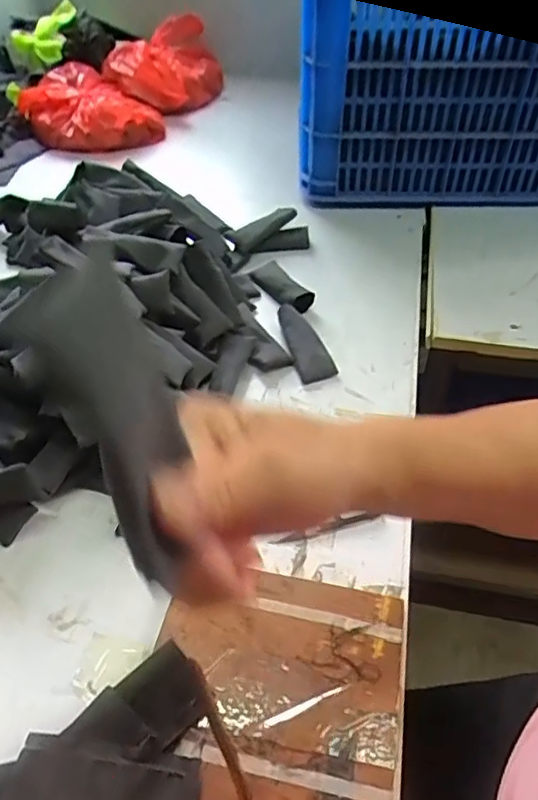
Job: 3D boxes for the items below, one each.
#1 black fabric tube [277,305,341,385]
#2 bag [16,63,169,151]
[{"bbox_3d":[0.039,-0.064,0.656,0.042,0.015,0.103,-17,63,-14],"label":"black fabric tube"},{"bbox_3d":[-0.312,-0.511,1.039,0.235,0.084,0.158,27,53,26],"label":"bag"}]

